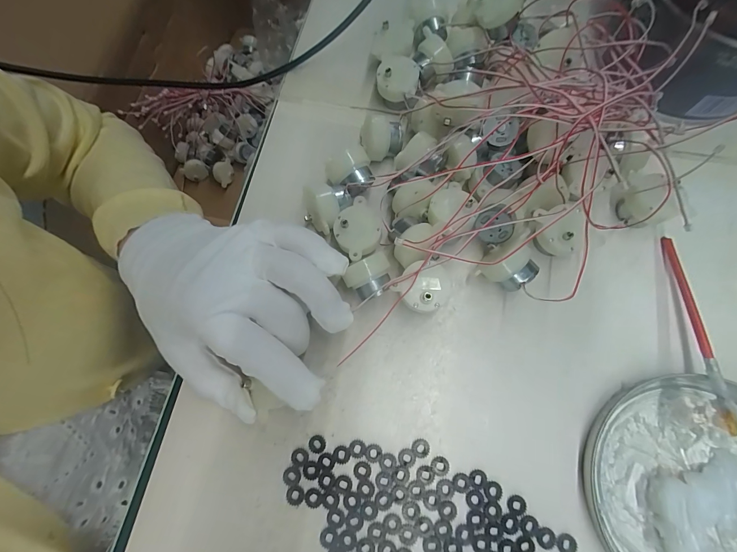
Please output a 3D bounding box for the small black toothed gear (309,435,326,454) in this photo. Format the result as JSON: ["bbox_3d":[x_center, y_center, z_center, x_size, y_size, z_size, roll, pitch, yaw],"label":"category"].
[{"bbox_3d":[-0.032,0.105,0.206,0.011,0.004,0.010,-1,73,2],"label":"small black toothed gear"}]

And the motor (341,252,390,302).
[{"bbox_3d":[0.001,0.004,0.218,0.029,0.032,0.024,-23,74,-5],"label":"motor"}]

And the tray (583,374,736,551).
[{"bbox_3d":[0.194,0.125,0.185,0.129,0.017,0.127,-1,73,2],"label":"tray"}]

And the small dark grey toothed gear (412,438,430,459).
[{"bbox_3d":[0.032,0.106,0.203,0.010,0.004,0.011,-1,73,2],"label":"small dark grey toothed gear"}]

